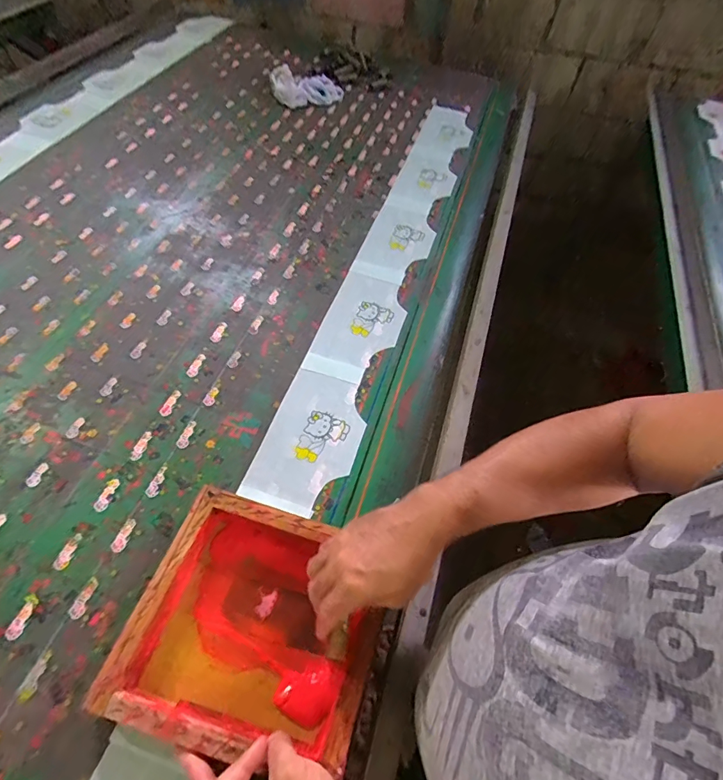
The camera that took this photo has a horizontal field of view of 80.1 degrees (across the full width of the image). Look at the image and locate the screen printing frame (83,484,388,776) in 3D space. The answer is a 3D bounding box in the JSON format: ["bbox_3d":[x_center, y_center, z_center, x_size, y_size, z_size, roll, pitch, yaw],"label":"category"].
[{"bbox_3d":[-0.112,0.260,0.482,0.254,0.046,0.234,17,57,8],"label":"screen printing frame"}]

